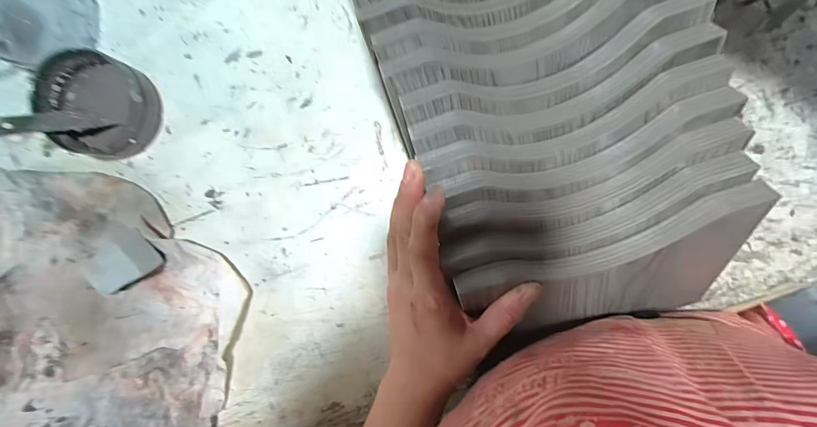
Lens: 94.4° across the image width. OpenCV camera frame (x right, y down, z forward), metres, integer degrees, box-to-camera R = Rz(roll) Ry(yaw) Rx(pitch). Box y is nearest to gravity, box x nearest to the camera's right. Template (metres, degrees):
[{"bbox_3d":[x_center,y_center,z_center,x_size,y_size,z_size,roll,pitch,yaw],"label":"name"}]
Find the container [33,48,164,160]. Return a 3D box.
[{"bbox_3d":[-0.288,-0.099,0.353,0.090,0.038,0.090,0,90,3],"label":"container"}]

